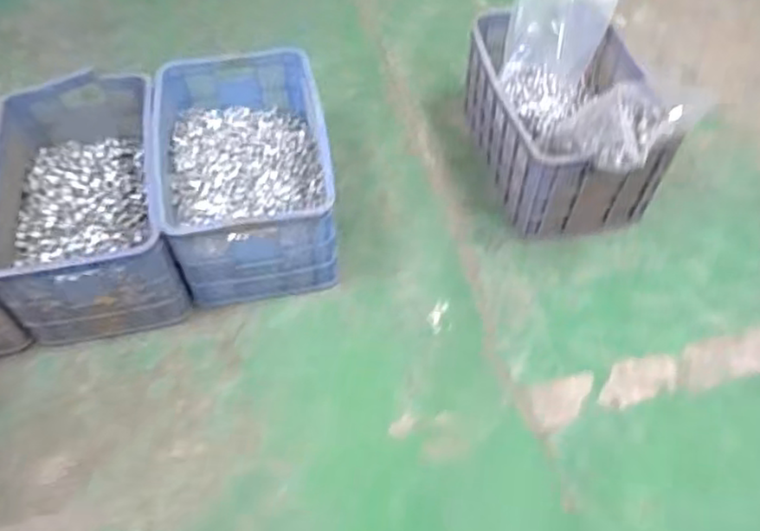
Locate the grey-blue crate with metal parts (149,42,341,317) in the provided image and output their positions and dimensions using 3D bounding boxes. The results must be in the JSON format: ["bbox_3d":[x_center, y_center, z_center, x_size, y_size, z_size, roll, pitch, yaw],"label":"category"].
[{"bbox_3d":[-0.325,-0.241,1.637,0.364,0.292,0.610,-10,57,-9],"label":"grey-blue crate with metal parts"}]

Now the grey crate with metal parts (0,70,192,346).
[{"bbox_3d":[-0.693,-0.156,1.596,0.392,0.280,0.598,-11,57,-9],"label":"grey crate with metal parts"}]

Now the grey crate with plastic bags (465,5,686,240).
[{"bbox_3d":[0.455,-0.381,1.687,0.361,0.363,0.543,-7,56,-6],"label":"grey crate with plastic bags"}]

